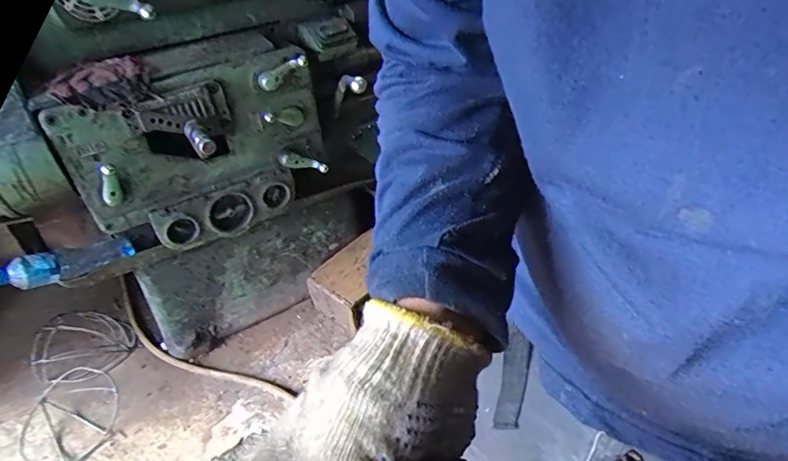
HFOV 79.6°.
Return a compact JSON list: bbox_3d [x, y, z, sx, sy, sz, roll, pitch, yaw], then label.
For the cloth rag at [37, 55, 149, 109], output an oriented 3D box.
[{"bbox_3d":[-0.567,-0.278,0.906,0.178,0.060,0.109,-17,38,-15],"label":"cloth rag"}]

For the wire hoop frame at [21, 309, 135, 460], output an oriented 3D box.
[{"bbox_3d":[-0.882,0.429,1.322,0.254,0.110,0.483,-13,50,-10],"label":"wire hoop frame"}]

